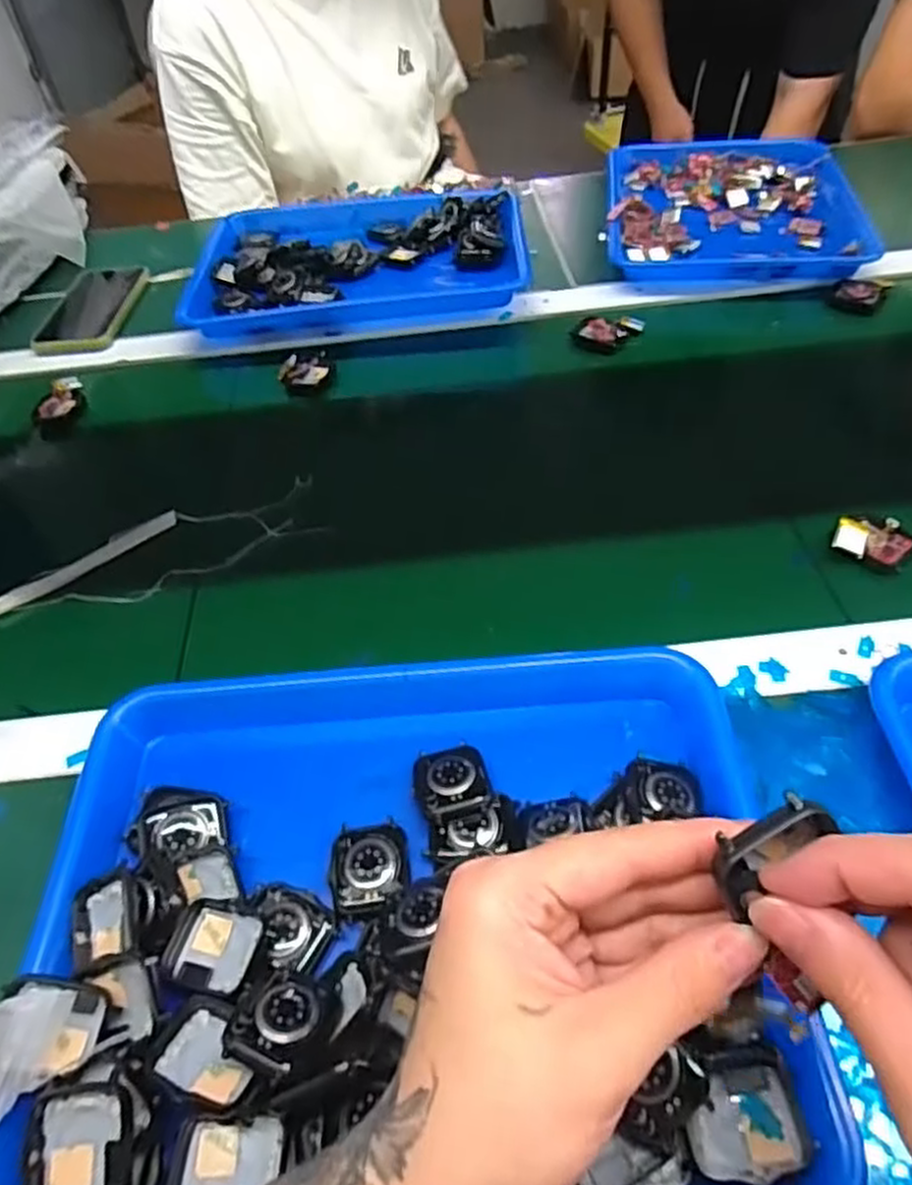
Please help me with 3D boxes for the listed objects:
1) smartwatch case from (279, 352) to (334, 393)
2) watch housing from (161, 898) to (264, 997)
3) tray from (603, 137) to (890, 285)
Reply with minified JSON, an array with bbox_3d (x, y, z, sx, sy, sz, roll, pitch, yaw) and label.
[{"bbox_3d":[-0.136,-0.201,0.676,0.047,0.016,0.045,-15,50,-6],"label":"smartwatch case"},{"bbox_3d":[-0.108,0.159,0.333,0.041,0.011,0.035,9,52,14],"label":"watch housing"},{"bbox_3d":[0.286,-0.408,0.779,0.245,0.035,0.286,4,51,10],"label":"tray"}]

